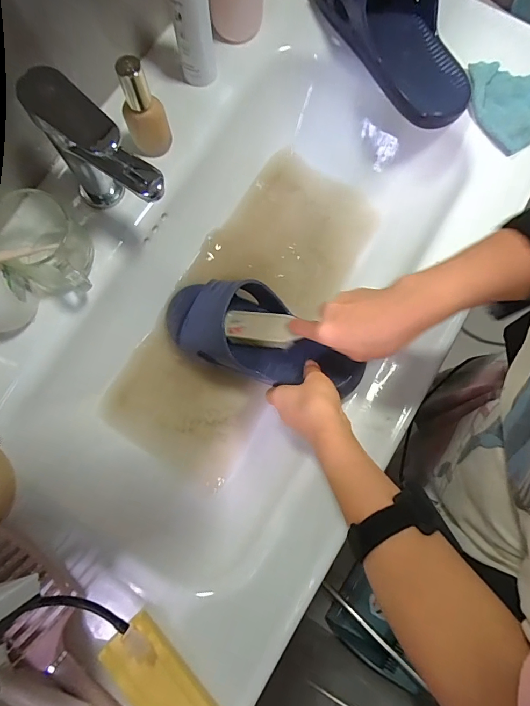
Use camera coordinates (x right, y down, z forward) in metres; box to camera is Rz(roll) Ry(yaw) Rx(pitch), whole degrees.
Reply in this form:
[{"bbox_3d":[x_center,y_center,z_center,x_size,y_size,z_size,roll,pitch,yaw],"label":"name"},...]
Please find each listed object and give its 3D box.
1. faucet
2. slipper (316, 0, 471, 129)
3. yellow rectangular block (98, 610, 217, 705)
[{"bbox_3d":[-0.157,-0.182,0.398,0.127,0.157,0.046,37,81,7],"label":"faucet"},{"bbox_3d":[0.164,-0.420,0.483,0.102,0.079,0.281,-31,80,-6],"label":"slipper"},{"bbox_3d":[-0.093,0.317,0.366,0.052,0.022,0.137,-42,82,-8],"label":"yellow rectangular block"}]

